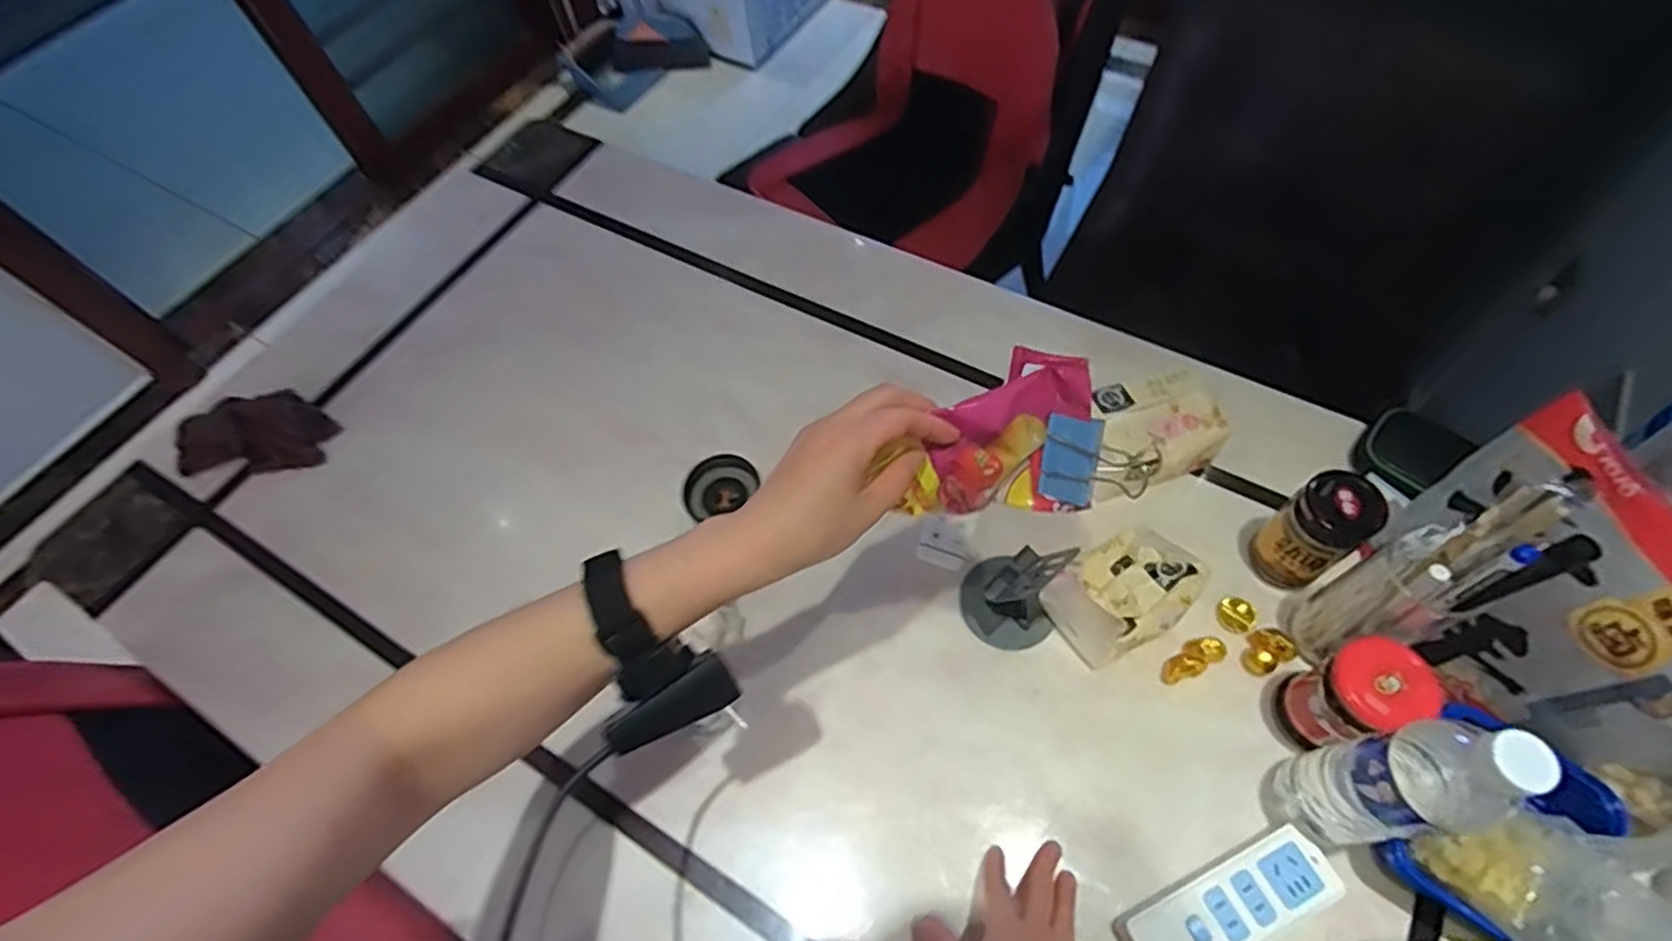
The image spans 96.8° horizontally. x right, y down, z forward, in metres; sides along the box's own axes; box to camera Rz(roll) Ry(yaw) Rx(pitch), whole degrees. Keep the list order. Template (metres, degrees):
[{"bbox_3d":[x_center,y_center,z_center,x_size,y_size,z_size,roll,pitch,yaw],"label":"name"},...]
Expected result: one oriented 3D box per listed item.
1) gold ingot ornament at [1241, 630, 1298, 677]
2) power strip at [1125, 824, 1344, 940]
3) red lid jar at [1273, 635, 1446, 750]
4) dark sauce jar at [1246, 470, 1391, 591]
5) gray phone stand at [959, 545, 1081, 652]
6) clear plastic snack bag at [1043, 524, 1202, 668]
[{"bbox_3d":[0.368,0.154,0.636,0.039,0.020,0.032,-31,63,-12],"label":"gold ingot ornament"},{"bbox_3d":[0.288,0.319,0.544,0.150,0.033,0.051,-25,62,-9],"label":"power strip"},{"bbox_3d":[0.390,0.172,0.564,0.060,0.116,0.060,-2,61,4],"label":"red lid jar"},{"bbox_3d":[0.401,0.057,0.633,0.058,0.127,0.058,-2,61,4],"label":"dark sauce jar"},{"bbox_3d":[0.154,0.106,0.651,0.081,0.079,0.077,18,64,14],"label":"gray phone stand"},{"bbox_3d":[0.249,0.104,0.648,0.120,0.058,0.090,-29,63,-11],"label":"clear plastic snack bag"}]

